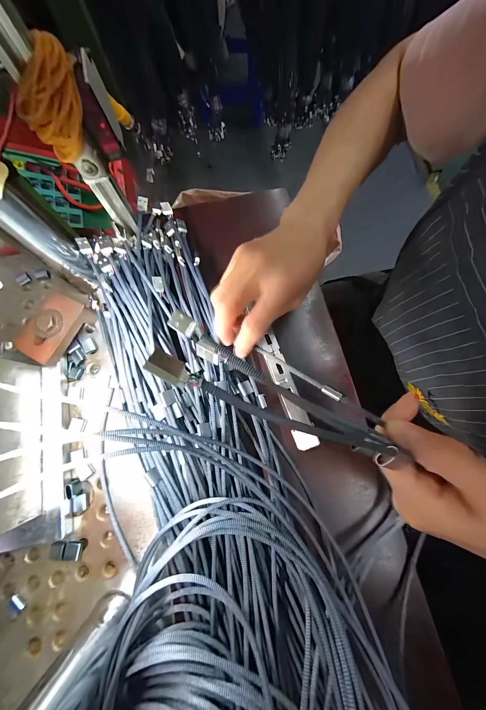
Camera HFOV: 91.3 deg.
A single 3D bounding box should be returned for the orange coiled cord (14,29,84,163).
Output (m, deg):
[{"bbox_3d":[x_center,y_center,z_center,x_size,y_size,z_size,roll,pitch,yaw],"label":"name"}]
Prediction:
[{"bbox_3d":[-0.128,-0.172,0.166,0.047,0.054,0.023,-32,79,-6],"label":"orange coiled cord"}]

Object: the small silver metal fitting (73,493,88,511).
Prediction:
[{"bbox_3d":[-0.164,0.149,0.240,0.011,0.006,0.015,-13,77,-2],"label":"small silver metal fitting"}]

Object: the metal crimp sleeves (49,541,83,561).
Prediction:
[{"bbox_3d":[-0.172,0.189,0.229,0.033,0.006,0.016,-2,77,1],"label":"metal crimp sleeves"}]

